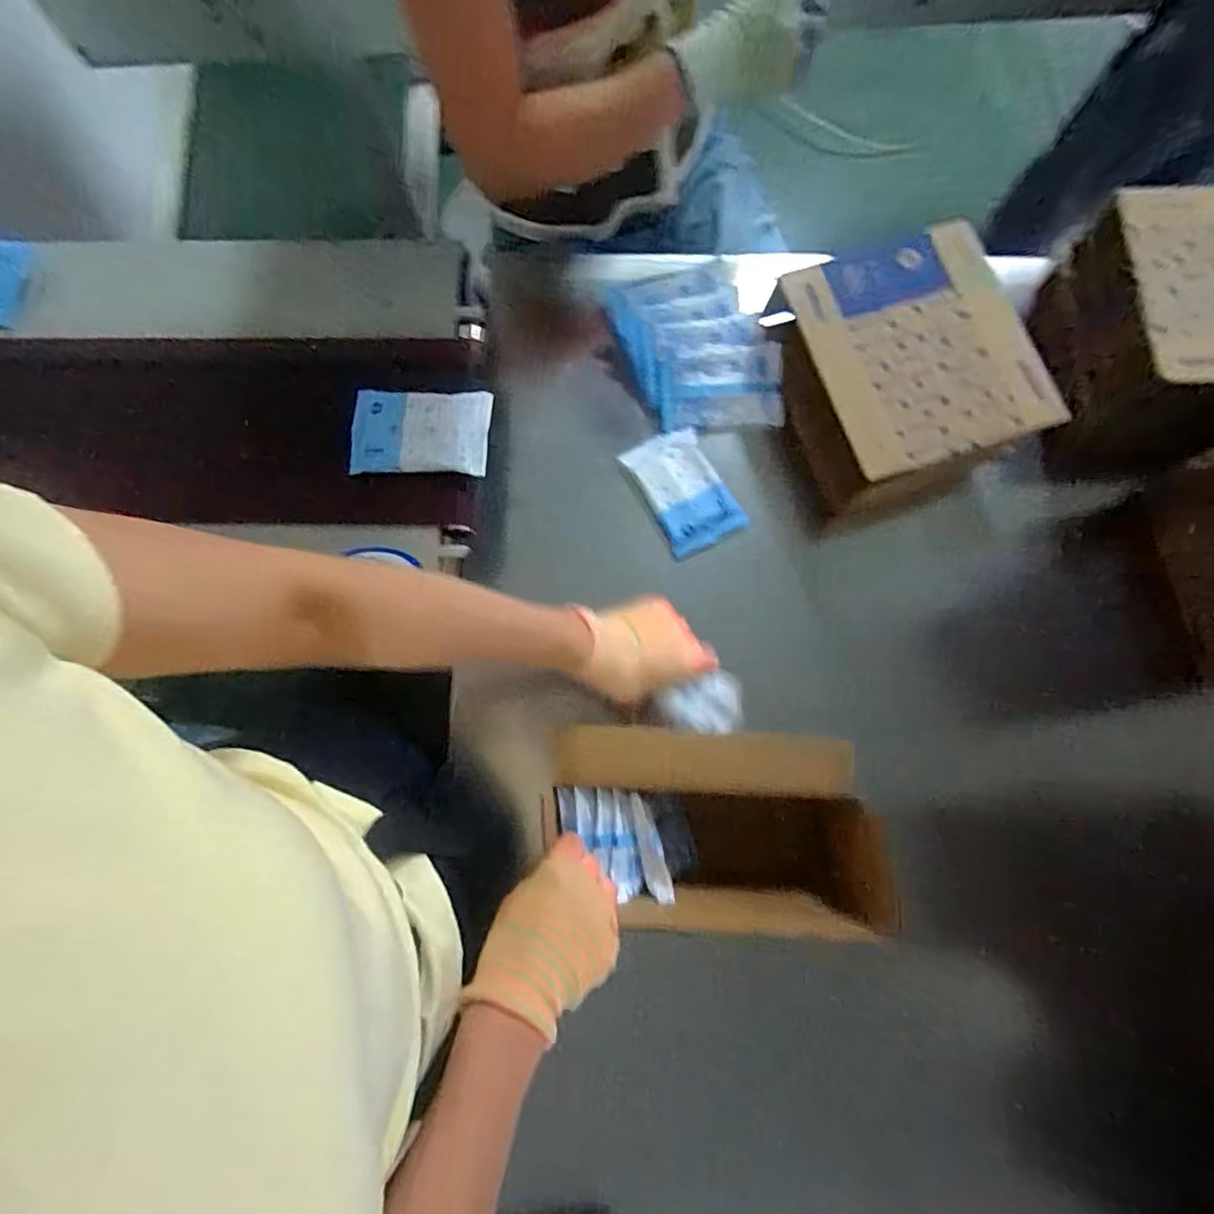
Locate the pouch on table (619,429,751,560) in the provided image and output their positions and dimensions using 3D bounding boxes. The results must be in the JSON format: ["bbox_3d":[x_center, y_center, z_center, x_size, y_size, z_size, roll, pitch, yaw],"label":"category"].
[{"bbox_3d":[0.083,-0.128,0.681,0.084,0.013,0.135,-27,79,-5],"label":"pouch on table"}]

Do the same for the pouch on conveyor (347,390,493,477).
[{"bbox_3d":[-0.182,-0.169,0.613,0.134,0.029,0.080,2,78,1],"label":"pouch on conveyor"}]

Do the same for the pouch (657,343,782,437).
[{"bbox_3d":[0.124,-0.241,0.699,0.135,0.022,0.082,-5,103,4],"label":"pouch"}]

